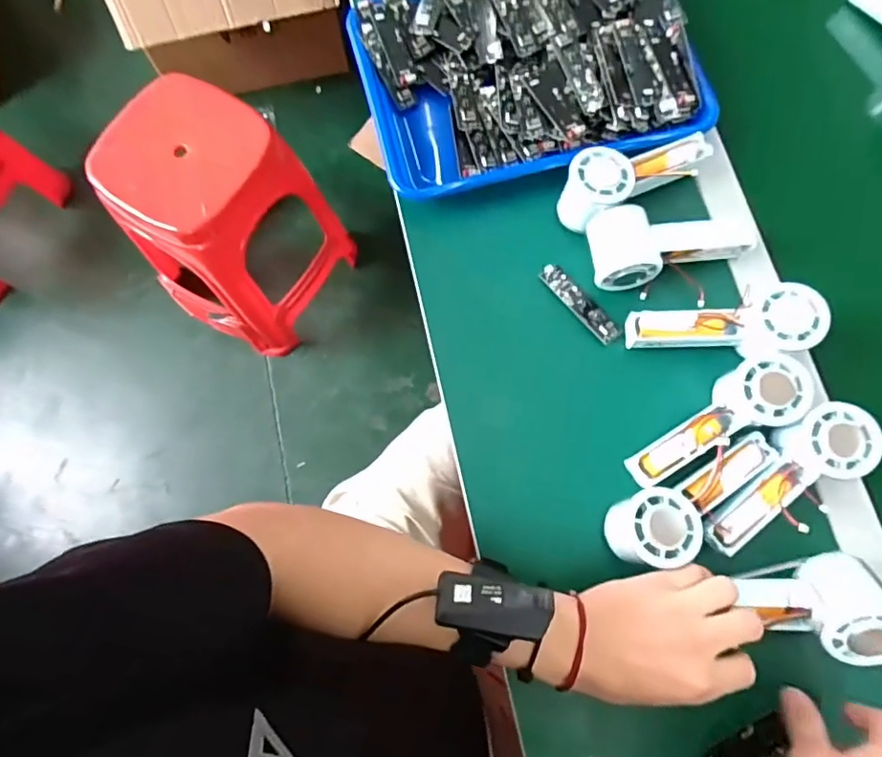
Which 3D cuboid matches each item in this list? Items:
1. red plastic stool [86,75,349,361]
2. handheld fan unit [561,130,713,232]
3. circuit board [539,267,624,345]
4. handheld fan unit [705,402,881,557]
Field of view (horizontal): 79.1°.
[{"bbox_3d":[-0.442,-0.304,1.105,0.345,0.417,0.328,28,78,7],"label":"red plastic stool"},{"bbox_3d":[0.186,-0.193,0.503,0.152,0.052,0.054,-23,77,-6],"label":"handheld fan unit"},{"bbox_3d":[0.130,-0.071,0.501,0.023,0.007,0.093,-40,79,-9],"label":"circuit board"},{"bbox_3d":[0.277,0.082,0.430,0.154,0.032,0.057,-44,80,4],"label":"handheld fan unit"}]

